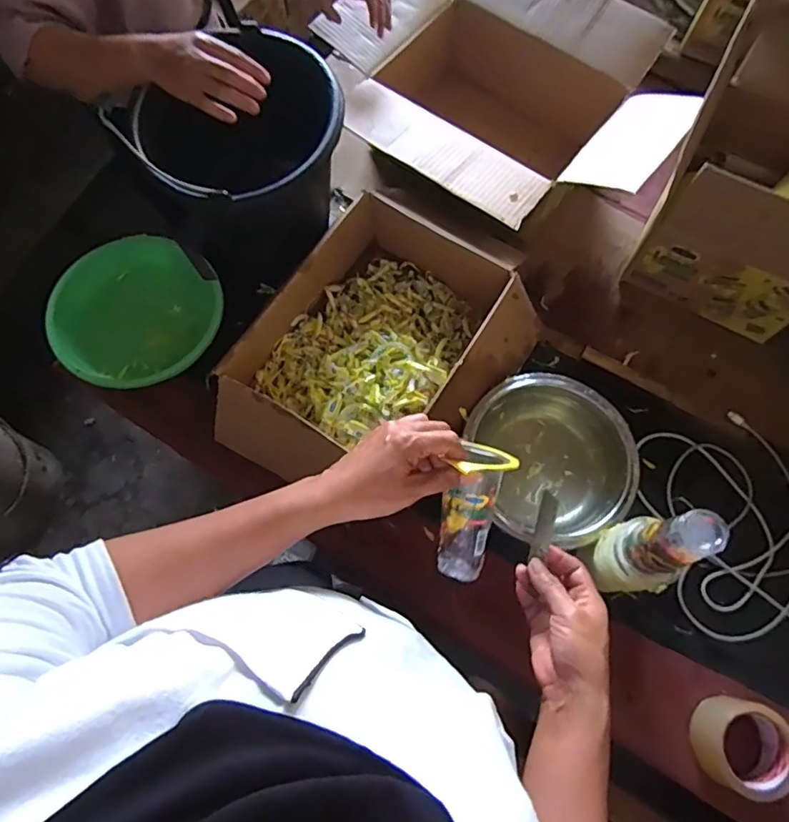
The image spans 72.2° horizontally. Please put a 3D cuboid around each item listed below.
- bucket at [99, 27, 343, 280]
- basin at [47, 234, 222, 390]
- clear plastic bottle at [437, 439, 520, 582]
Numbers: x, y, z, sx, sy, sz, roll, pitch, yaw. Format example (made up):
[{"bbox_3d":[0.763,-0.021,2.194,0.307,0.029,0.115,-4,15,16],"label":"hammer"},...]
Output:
[{"bbox_3d":[-0.186,-0.361,0.781,0.228,0.222,0.248,0,71,-1],"label":"bucket"},{"bbox_3d":[-0.362,-0.130,0.772,0.208,0.083,0.202,0,71,-1],"label":"basin"},{"bbox_3d":[0.070,0.095,0.491,0.050,0.051,0.126,13,114,3],"label":"clear plastic bottle"}]

